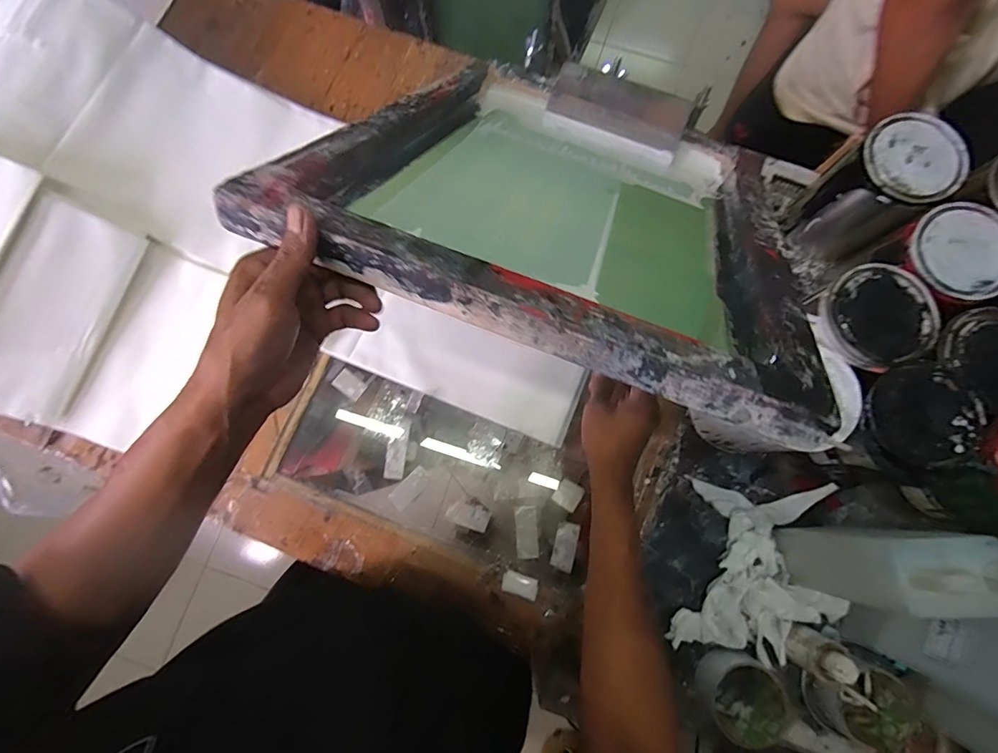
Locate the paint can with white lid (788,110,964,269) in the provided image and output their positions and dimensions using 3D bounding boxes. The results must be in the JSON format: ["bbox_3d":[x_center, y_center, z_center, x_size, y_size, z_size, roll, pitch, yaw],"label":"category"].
[{"bbox_3d":[0.456,-0.222,0.553,0.104,0.146,0.097,0,79,0],"label":"paint can with white lid"}]

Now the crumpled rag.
[{"bbox_3d":[0.314,0.231,0.538,0.184,0.042,0.198,8,79,1],"label":"crumpled rag"}]

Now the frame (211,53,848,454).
[{"bbox_3d":[0.078,-0.194,0.445,0.393,0.045,0.483,20,46,4],"label":"frame"}]

